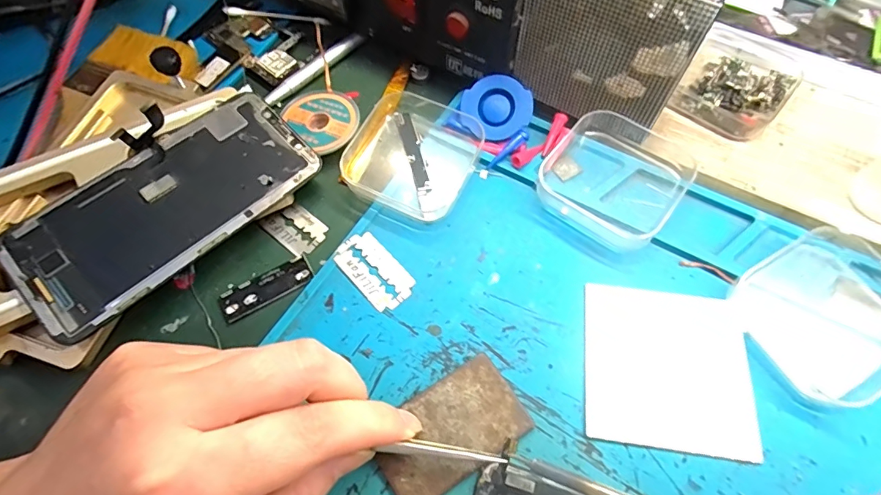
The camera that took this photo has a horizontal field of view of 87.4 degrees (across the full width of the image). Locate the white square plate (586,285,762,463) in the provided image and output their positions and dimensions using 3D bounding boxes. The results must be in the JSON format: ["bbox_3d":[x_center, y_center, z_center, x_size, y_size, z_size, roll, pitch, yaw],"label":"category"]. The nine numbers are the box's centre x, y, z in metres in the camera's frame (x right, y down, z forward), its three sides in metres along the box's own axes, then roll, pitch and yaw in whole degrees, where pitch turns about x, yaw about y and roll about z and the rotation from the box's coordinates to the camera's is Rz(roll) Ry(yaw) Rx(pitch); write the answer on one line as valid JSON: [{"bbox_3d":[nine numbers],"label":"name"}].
[{"bbox_3d":[0.097,0.051,0.199,0.067,0.004,0.067,6,64,6],"label":"white square plate"}]

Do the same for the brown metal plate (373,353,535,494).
[{"bbox_3d":[0.003,0.075,0.188,0.061,0.004,0.037,-31,66,-12],"label":"brown metal plate"}]

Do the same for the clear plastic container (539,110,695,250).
[{"bbox_3d":[0.089,-0.038,0.234,0.064,0.016,0.069,34,70,18],"label":"clear plastic container"}]

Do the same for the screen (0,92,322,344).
[{"bbox_3d":[-0.132,-0.022,0.225,0.138,0.005,0.067,-41,75,-19],"label":"screen"}]

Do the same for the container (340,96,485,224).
[{"bbox_3d":[-0.015,-0.051,0.249,0.065,0.013,0.069,22,67,14],"label":"container"}]

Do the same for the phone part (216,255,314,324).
[{"bbox_3d":[-0.085,0.019,0.223,0.045,0.004,0.015,-30,65,-11],"label":"phone part"}]

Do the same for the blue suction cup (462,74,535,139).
[{"bbox_3d":[0.031,-0.077,0.249,0.036,0.007,0.031,41,104,7],"label":"blue suction cup"}]

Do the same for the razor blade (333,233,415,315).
[{"bbox_3d":[-0.032,0.011,0.223,0.023,0.004,0.042,-40,68,-16],"label":"razor blade"}]

